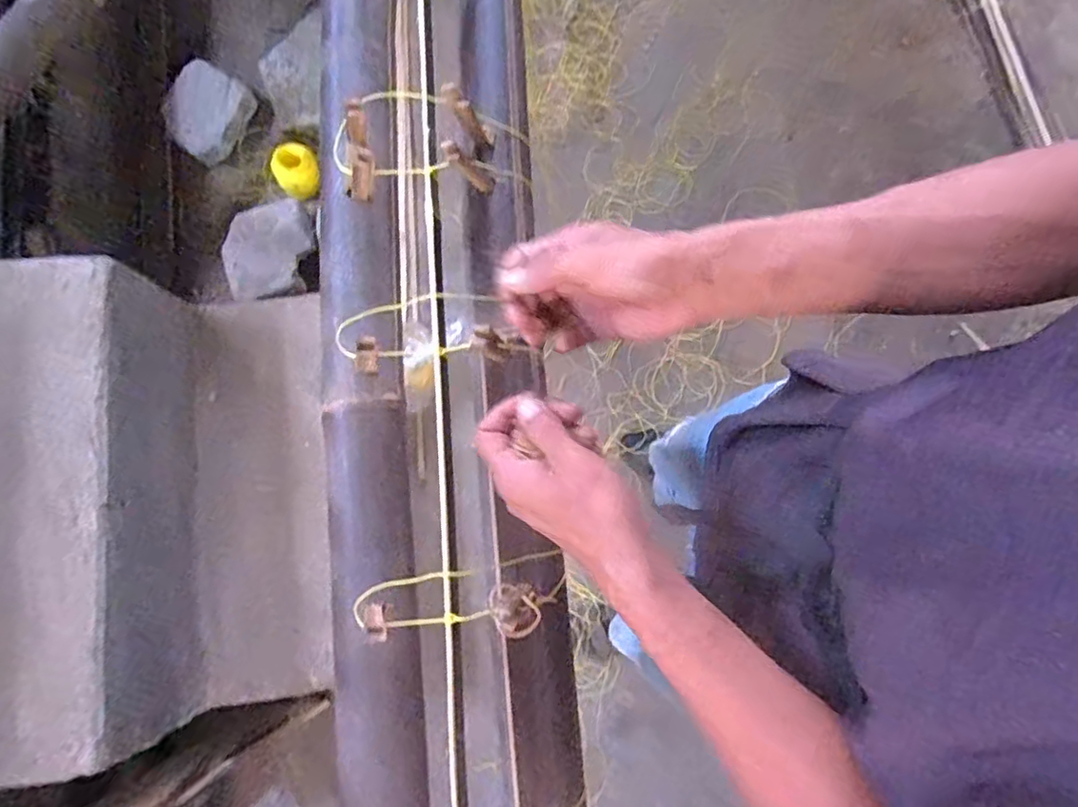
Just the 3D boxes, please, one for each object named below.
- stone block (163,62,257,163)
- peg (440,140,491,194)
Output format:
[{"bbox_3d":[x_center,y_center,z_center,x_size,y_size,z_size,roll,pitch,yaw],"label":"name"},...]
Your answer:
[{"bbox_3d":[-0.779,-0.684,1.446,0.162,0.070,0.200,33,86,-22],"label":"stone block"},{"bbox_3d":[-0.052,-0.175,0.460,0.013,0.060,0.014,-10,79,19],"label":"peg"}]

